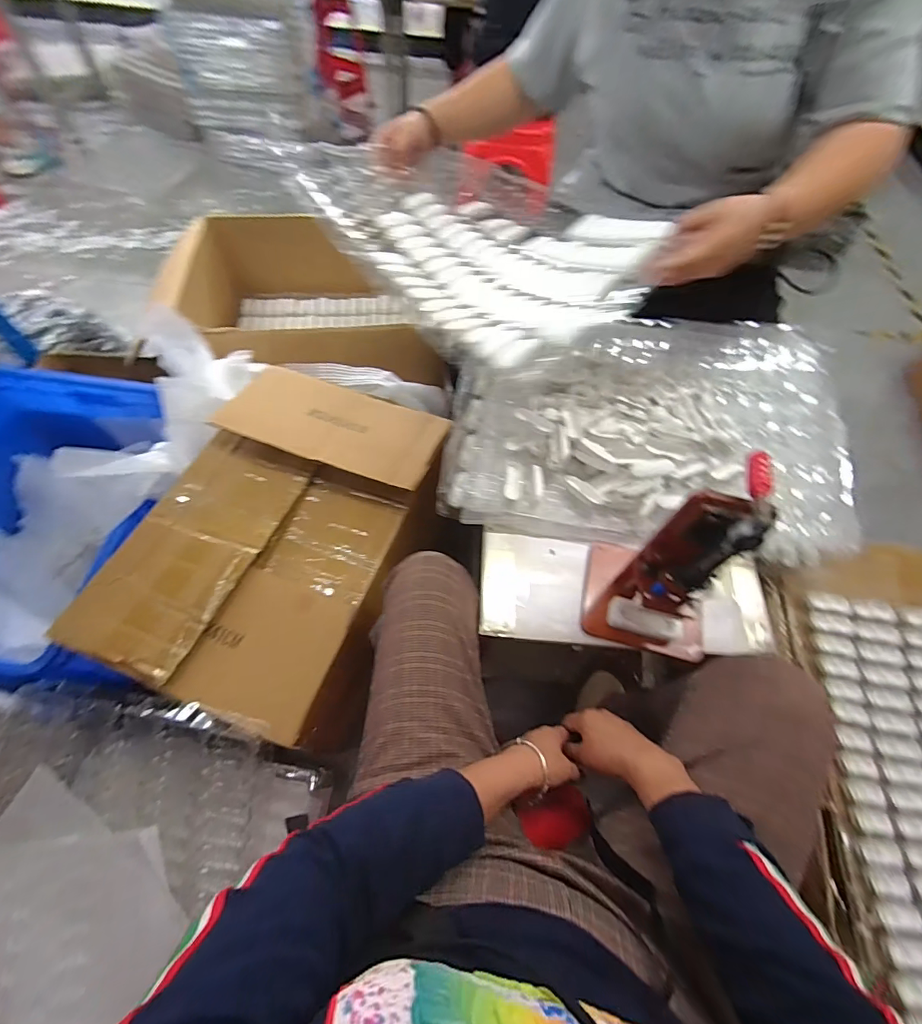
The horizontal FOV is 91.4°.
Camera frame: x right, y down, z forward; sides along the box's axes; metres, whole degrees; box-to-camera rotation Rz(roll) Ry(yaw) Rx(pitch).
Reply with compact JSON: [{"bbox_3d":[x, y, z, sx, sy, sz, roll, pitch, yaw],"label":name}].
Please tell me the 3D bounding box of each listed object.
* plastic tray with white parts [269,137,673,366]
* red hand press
[{"bbox_3d":[0.028,-0.443,0.696,0.371,0.089,0.583,-36,69,-19],"label":"plastic tray with white parts"},{"bbox_3d":[0.255,0.058,0.511,0.157,0.270,0.138,13,62,4],"label":"red hand press"}]

